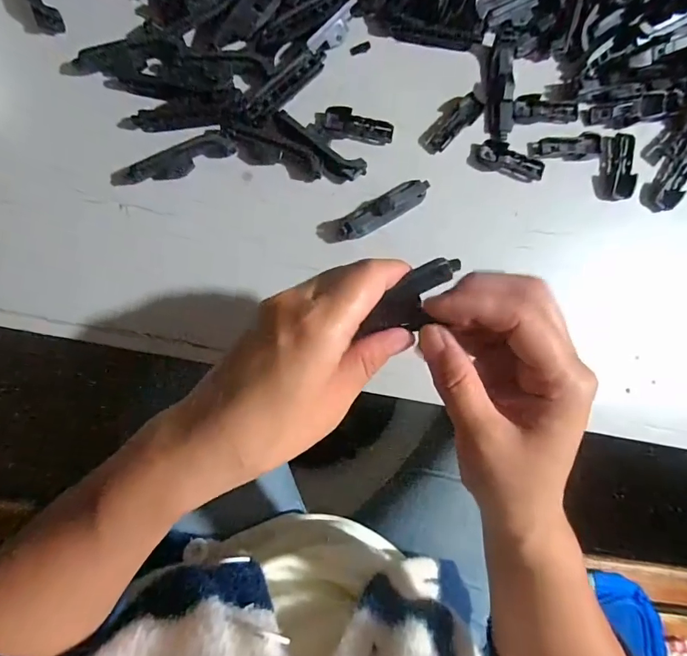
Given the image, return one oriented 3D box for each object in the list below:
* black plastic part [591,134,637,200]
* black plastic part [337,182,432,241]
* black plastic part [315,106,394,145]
[{"bbox_3d":[0.211,-0.125,0.338,0.029,0.011,0.051,3,87,-7],"label":"black plastic part"},{"bbox_3d":[0.030,-0.085,0.313,0.073,0.018,0.018,-32,91,-7],"label":"black plastic part"},{"bbox_3d":[0.008,-0.147,0.316,0.055,0.007,0.023,2,87,-7],"label":"black plastic part"}]

